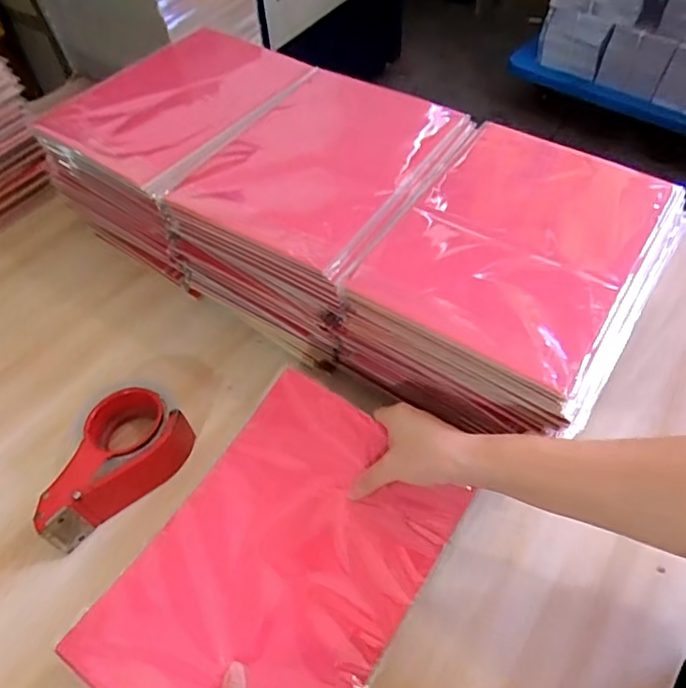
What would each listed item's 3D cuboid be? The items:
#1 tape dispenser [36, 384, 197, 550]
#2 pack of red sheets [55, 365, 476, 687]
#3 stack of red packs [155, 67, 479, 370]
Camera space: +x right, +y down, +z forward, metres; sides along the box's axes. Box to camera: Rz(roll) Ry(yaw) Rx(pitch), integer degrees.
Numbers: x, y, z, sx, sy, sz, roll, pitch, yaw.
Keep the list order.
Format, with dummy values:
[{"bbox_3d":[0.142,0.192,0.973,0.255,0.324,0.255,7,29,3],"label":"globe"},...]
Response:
[{"bbox_3d":[-0.233,0.124,0.557,0.104,0.057,0.161,31,62,22],"label":"tape dispenser"},{"bbox_3d":[-0.053,0.181,0.459,0.210,0.040,0.286,28,61,21],"label":"pack of red sheets"},{"bbox_3d":[-0.019,-0.158,0.671,0.270,0.161,0.305,27,61,20],"label":"stack of red packs"}]

